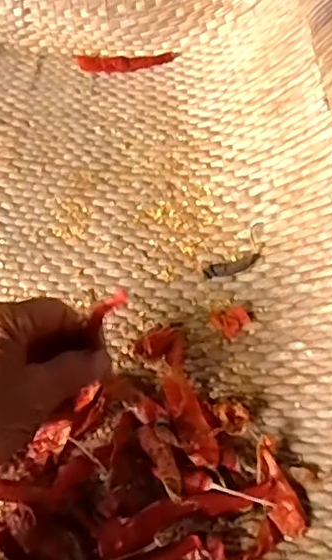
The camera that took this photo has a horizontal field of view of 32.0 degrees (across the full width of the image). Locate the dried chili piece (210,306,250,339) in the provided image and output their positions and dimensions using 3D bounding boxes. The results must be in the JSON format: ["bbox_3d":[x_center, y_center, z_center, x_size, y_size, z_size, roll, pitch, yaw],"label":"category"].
[{"bbox_3d":[0.046,0.027,0.422,0.025,0.011,0.021,38,63,19],"label":"dried chili piece"}]

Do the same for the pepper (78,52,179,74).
[{"bbox_3d":[-0.038,-0.221,0.591,0.102,0.010,0.019,-5,58,-7],"label":"pepper"}]

